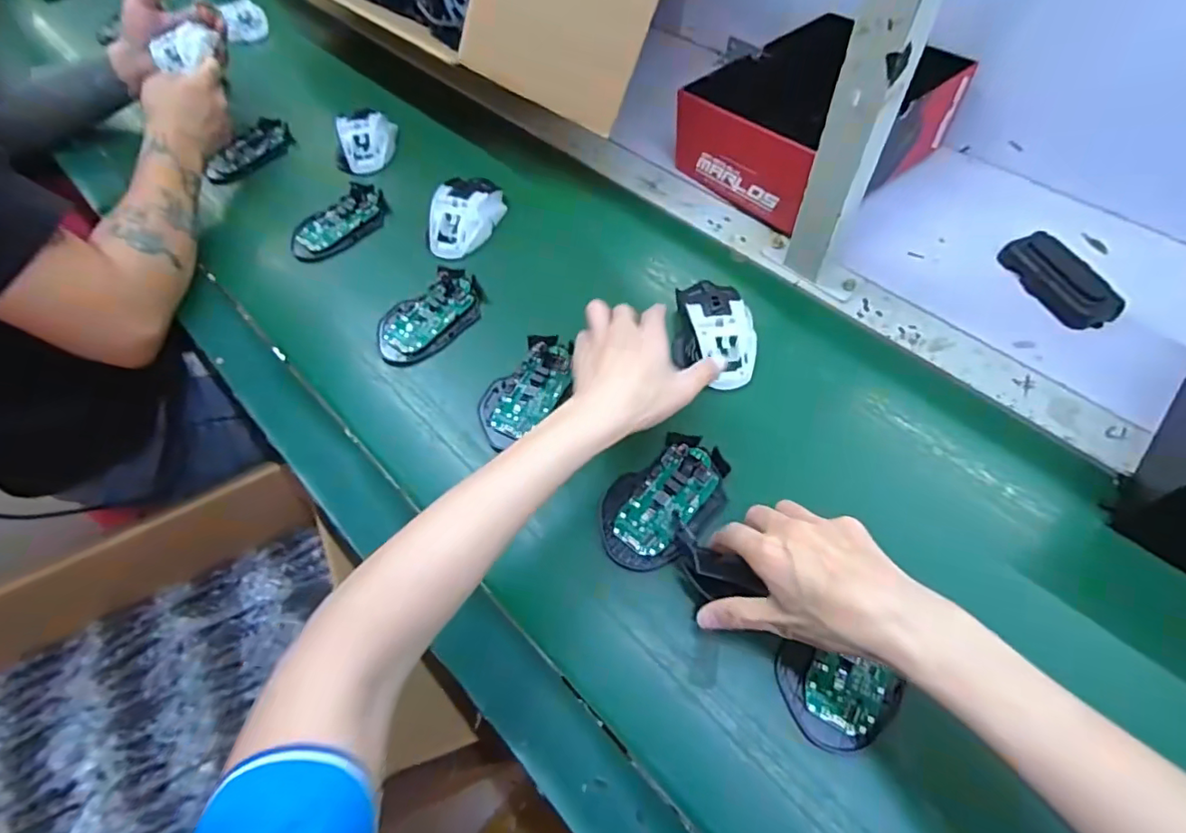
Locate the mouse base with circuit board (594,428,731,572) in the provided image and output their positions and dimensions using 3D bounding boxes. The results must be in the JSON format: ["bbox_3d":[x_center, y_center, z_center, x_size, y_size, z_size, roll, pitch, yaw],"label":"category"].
[{"bbox_3d":[0.055,0.063,0.426,0.070,0.020,0.115,37,71,22],"label":"mouse base with circuit board"}]

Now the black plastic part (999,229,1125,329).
[{"bbox_3d":[0.423,-0.125,0.503,0.046,0.025,0.102,-23,62,-7],"label":"black plastic part"}]

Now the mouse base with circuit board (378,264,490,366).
[{"bbox_3d":[-0.155,-0.097,0.530,0.113,0.020,0.065,-42,66,-17],"label":"mouse base with circuit board"}]

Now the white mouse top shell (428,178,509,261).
[{"bbox_3d":[-0.136,-0.216,0.586,0.061,0.033,0.101,16,64,13],"label":"white mouse top shell"}]

